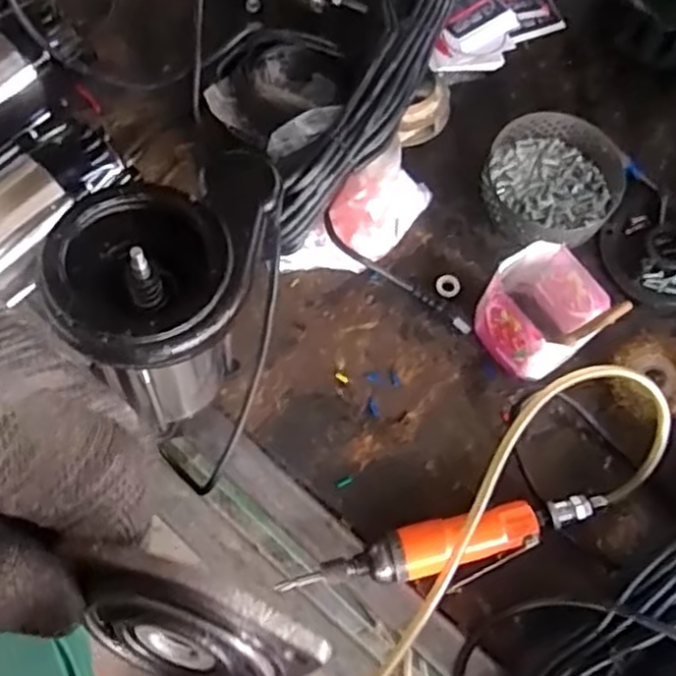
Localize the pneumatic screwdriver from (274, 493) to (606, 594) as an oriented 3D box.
[{"bbox_3d":[0.090,0.179,0.600,0.269,0.033,0.054,-11,71,-6],"label":"pneumatic screwdriver"}]

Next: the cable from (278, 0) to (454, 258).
[{"bbox_3d":[0.025,-0.230,0.687,0.084,0.044,0.335,21,71,7],"label":"cable"}]

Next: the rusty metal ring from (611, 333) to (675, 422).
[{"bbox_3d":[0.287,0.034,0.656,0.074,0.024,0.073,-14,83,7],"label":"rusty metal ring"}]

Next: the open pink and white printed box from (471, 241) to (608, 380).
[{"bbox_3d":[0.176,-0.020,0.650,0.086,0.092,0.091,-36,76,-14],"label":"open pink and white printed box"}]

